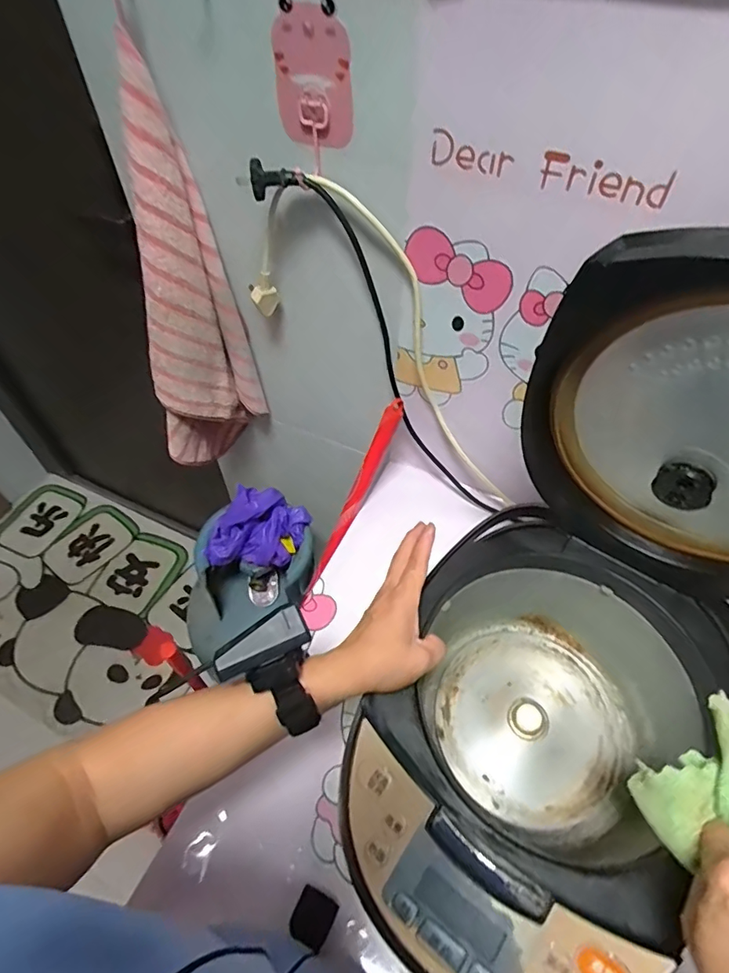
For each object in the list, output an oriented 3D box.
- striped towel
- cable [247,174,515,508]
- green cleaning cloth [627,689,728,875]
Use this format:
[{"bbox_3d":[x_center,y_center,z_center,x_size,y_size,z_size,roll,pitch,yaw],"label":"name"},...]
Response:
[{"bbox_3d":[-0.221,-0.205,0.615,0.133,0.459,0.087,-24,56,-17],"label":"striped towel"},{"bbox_3d":[0.047,-0.132,0.616,0.180,0.465,0.038,-16,38,45],"label":"cable"},{"bbox_3d":[0.233,0.191,0.342,0.116,0.033,0.053,-32,59,-18],"label":"green cleaning cloth"}]

